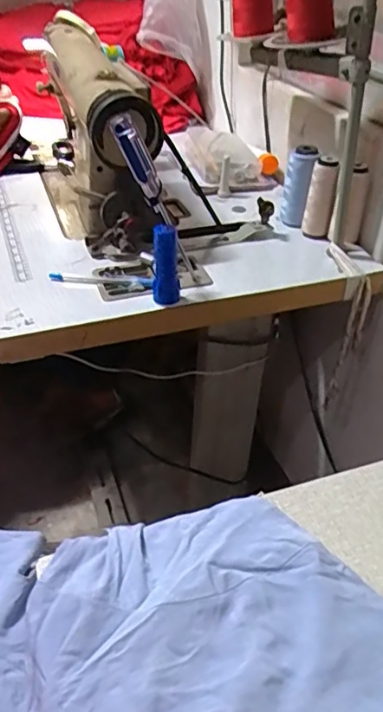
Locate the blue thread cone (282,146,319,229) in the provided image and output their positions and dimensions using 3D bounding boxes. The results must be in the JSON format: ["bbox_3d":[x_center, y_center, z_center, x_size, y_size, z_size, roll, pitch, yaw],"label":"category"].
[{"bbox_3d":[0.161,-0.253,0.841,0.041,0.121,0.048,9,38,7],"label":"blue thread cone"}]

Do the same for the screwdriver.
[{"bbox_3d":[-0.041,-0.176,0.641,0.028,0.201,0.035,-16,33,18],"label":"screwdriver"}]

